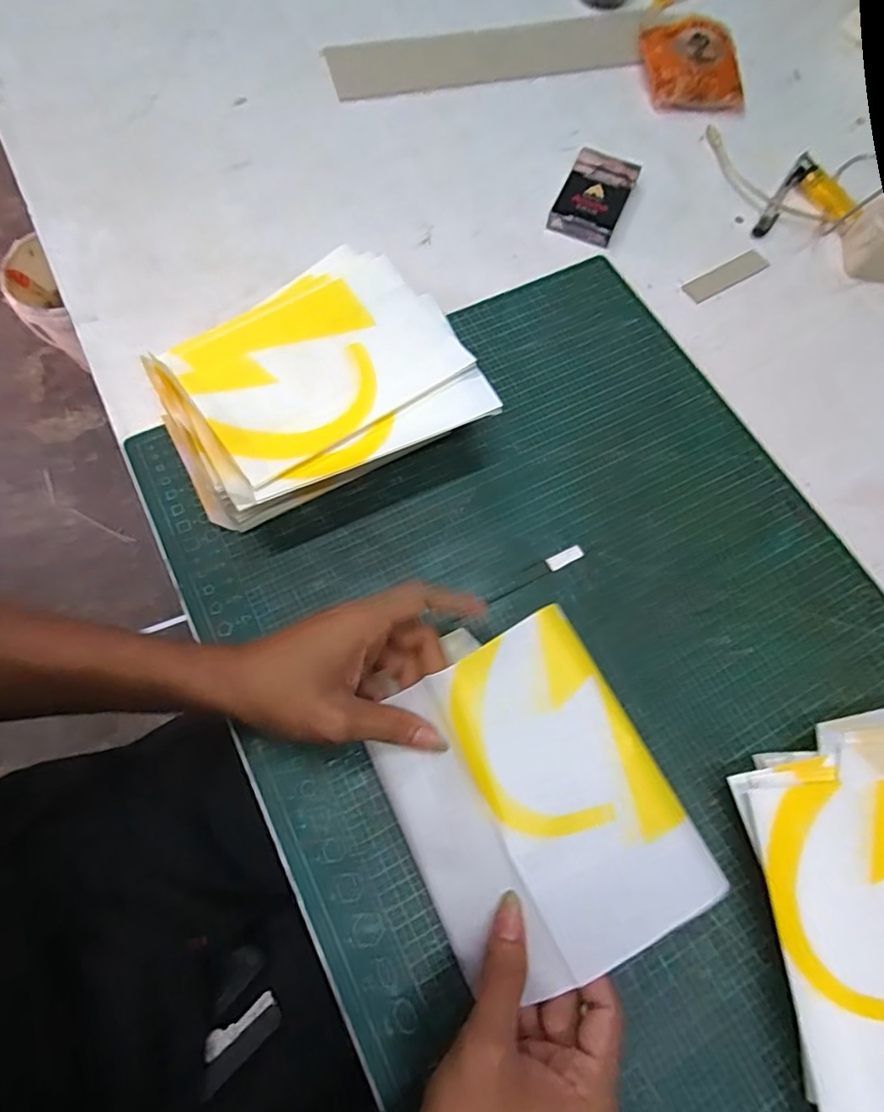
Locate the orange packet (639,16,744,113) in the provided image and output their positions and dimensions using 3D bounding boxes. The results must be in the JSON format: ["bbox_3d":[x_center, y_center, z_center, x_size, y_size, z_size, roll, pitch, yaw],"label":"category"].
[{"bbox_3d":[0.257,-0.513,0.602,0.093,0.034,0.109,-6,69,-4],"label":"orange packet"}]

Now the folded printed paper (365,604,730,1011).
[{"bbox_3d":[0.049,0.139,0.330,0.142,0.031,0.172,-25,72,-10],"label":"folded printed paper"}]

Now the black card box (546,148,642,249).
[{"bbox_3d":[0.142,-0.335,0.540,0.059,0.021,0.095,23,70,7],"label":"black card box"}]

